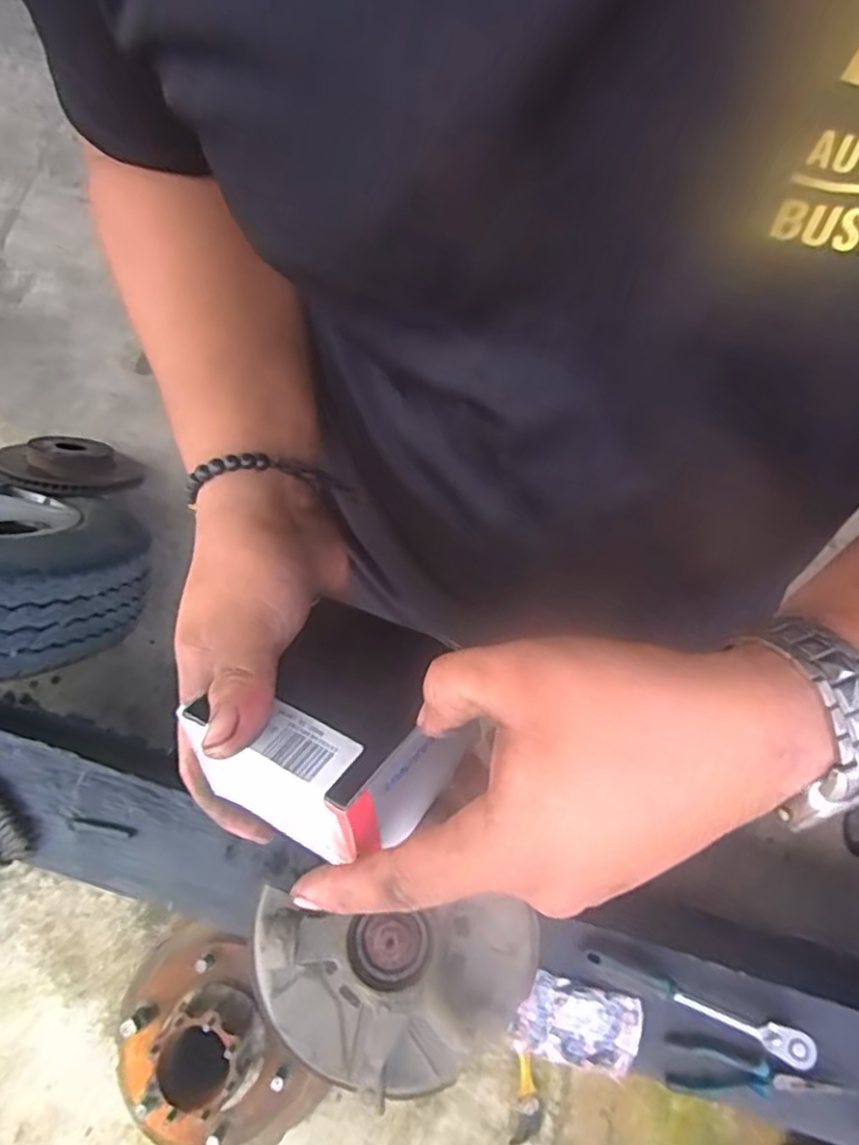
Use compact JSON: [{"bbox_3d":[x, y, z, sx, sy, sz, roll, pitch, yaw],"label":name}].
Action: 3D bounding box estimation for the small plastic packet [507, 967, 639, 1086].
[{"bbox_3d":[0.164,0.506,0.772,0.133,0.011,0.082,12,74,5],"label":"small plastic packet"}]

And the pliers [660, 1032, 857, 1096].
[{"bbox_3d":[0.353,0.555,0.747,0.182,0.027,0.055,11,74,5],"label":"pliers"}]

